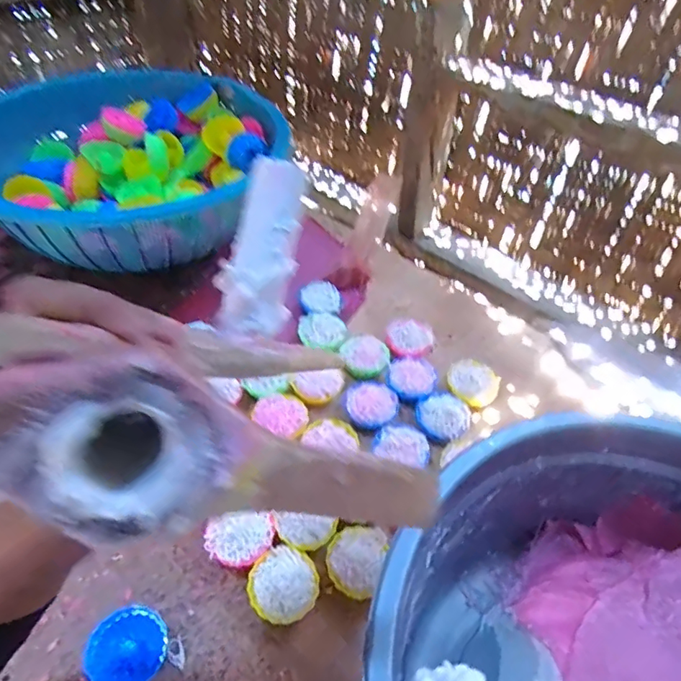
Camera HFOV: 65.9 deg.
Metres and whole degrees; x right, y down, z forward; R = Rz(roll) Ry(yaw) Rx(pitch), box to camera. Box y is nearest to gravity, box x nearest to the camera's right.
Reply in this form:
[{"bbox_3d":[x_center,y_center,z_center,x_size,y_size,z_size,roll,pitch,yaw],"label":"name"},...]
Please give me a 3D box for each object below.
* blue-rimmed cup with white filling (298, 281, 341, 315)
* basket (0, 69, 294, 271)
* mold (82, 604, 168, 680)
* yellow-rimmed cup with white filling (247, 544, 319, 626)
[{"bbox_3d":[-0.028,-0.056,0.738,0.060,0.024,0.056,-2,45,-8],"label":"blue-rimmed cup with white filling"},{"bbox_3d":[-0.307,-0.268,0.771,0.362,0.131,0.446,35,52,27],"label":"basket"},{"bbox_3d":[-0.179,0.259,0.437,0.061,0.020,0.062,41,53,18],"label":"mold"},{"bbox_3d":[-0.052,0.225,0.477,0.059,0.035,0.061,3,45,-3],"label":"yellow-rimmed cup with white filling"}]

